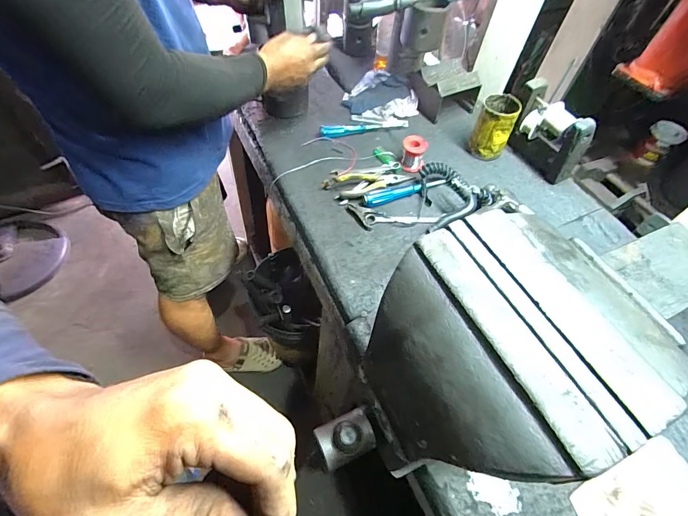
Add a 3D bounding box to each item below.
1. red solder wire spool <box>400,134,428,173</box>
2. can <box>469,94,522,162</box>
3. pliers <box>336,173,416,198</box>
[{"bbox_3d":[0.145,-0.219,0.748,0.049,0.055,0.050,2,55,-3],"label":"red solder wire spool"},{"bbox_3d":[0.319,-0.277,0.771,0.078,0.114,0.074,27,58,15],"label":"can"},{"bbox_3d":[0.067,-0.149,0.717,0.154,0.014,0.056,-4,55,-7],"label":"pliers"}]

